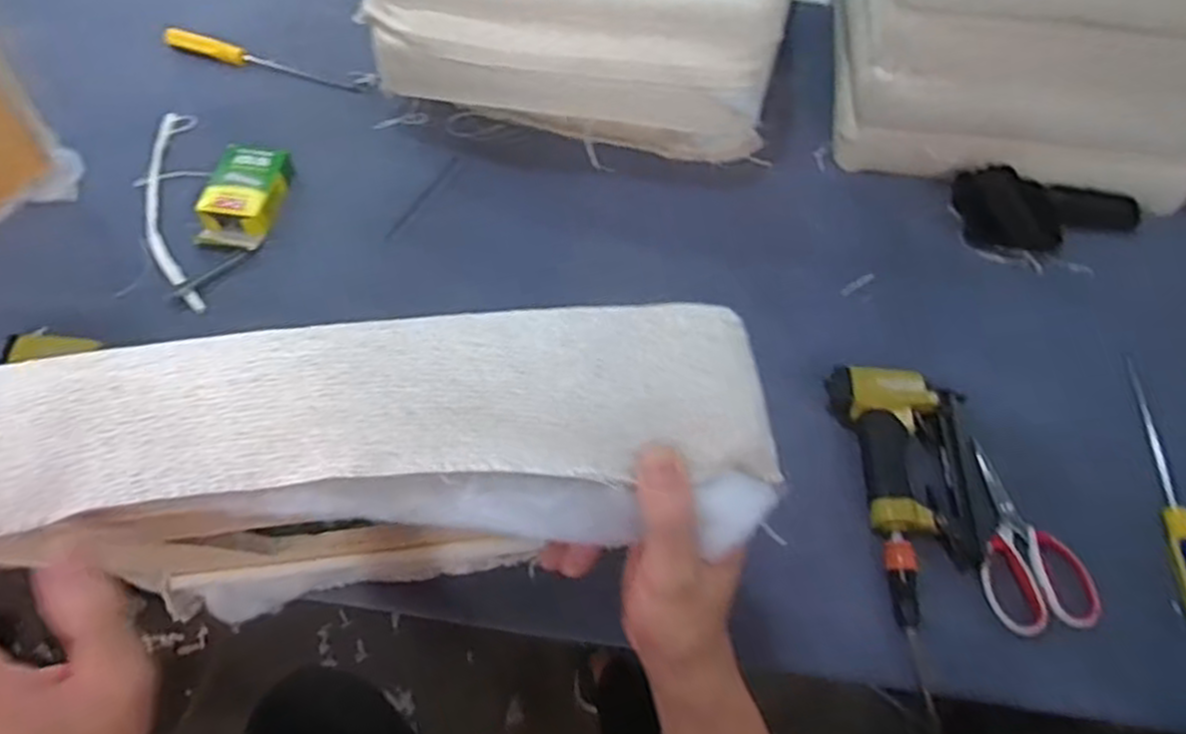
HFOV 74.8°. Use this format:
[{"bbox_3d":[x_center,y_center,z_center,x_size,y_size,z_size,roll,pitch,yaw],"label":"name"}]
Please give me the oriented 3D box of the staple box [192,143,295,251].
[{"bbox_3d":[-0.425,-0.210,0.940,0.079,0.032,0.135,8,60,4],"label":"staple box"}]

